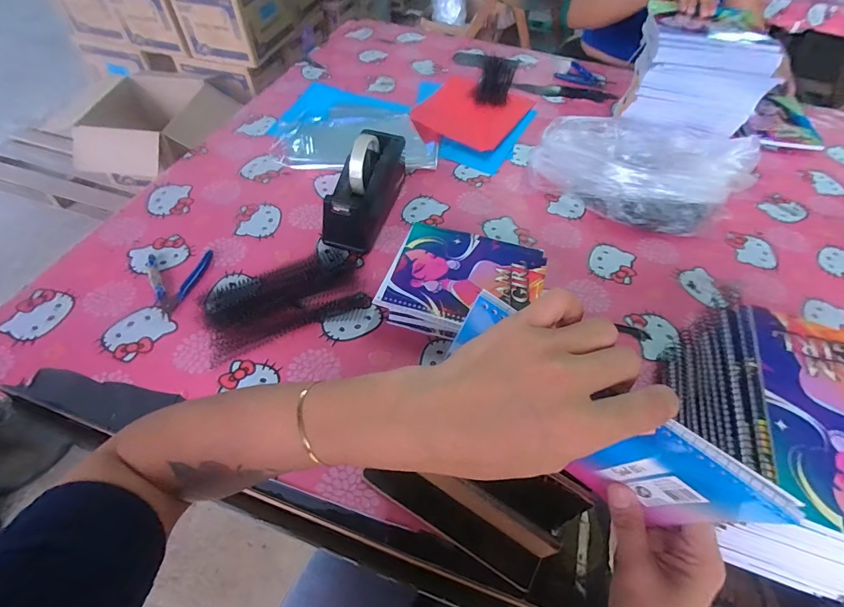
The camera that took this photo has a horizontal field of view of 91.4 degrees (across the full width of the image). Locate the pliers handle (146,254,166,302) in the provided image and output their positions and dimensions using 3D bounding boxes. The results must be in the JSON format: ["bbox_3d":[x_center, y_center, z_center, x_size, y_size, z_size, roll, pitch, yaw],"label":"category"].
[{"bbox_3d":[-0.376,-0.037,0.579,0.014,0.008,0.093,-24,58,-20],"label":"pliers handle"}]

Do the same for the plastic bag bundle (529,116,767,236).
[{"bbox_3d":[0.378,-0.245,0.733,0.342,0.119,0.214,11,53,5],"label":"plastic bag bundle"}]

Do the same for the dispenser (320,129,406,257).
[{"bbox_3d":[-0.086,-0.184,0.649,0.074,0.114,0.198,18,54,10],"label":"dispenser"}]

